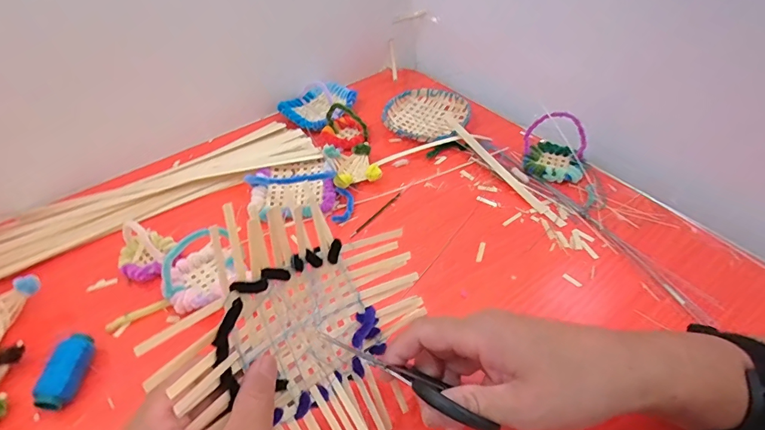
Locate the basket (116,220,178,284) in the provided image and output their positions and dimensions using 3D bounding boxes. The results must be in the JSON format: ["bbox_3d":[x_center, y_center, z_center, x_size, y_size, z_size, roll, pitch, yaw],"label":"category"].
[{"bbox_3d":[-0.231,0.031,0.407,0.051,0.034,0.059,-35,53,-27],"label":"basket"}]

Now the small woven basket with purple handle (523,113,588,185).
[{"bbox_3d":[0.193,-0.078,0.469,0.069,0.057,0.065,13,48,16],"label":"small woven basket with purple handle"}]

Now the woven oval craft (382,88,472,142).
[{"bbox_3d":[0.058,-0.130,0.559,0.106,0.022,0.104,30,57,26],"label":"woven oval craft"}]

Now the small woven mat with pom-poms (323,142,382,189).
[{"bbox_3d":[-0.035,-0.059,0.486,0.052,0.026,0.071,-16,47,-11],"label":"small woven mat with pom-poms"}]

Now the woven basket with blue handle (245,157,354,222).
[{"bbox_3d":[-0.091,-0.044,0.460,0.116,0.049,0.097,-3,46,1],"label":"woven basket with blue handle"}]

